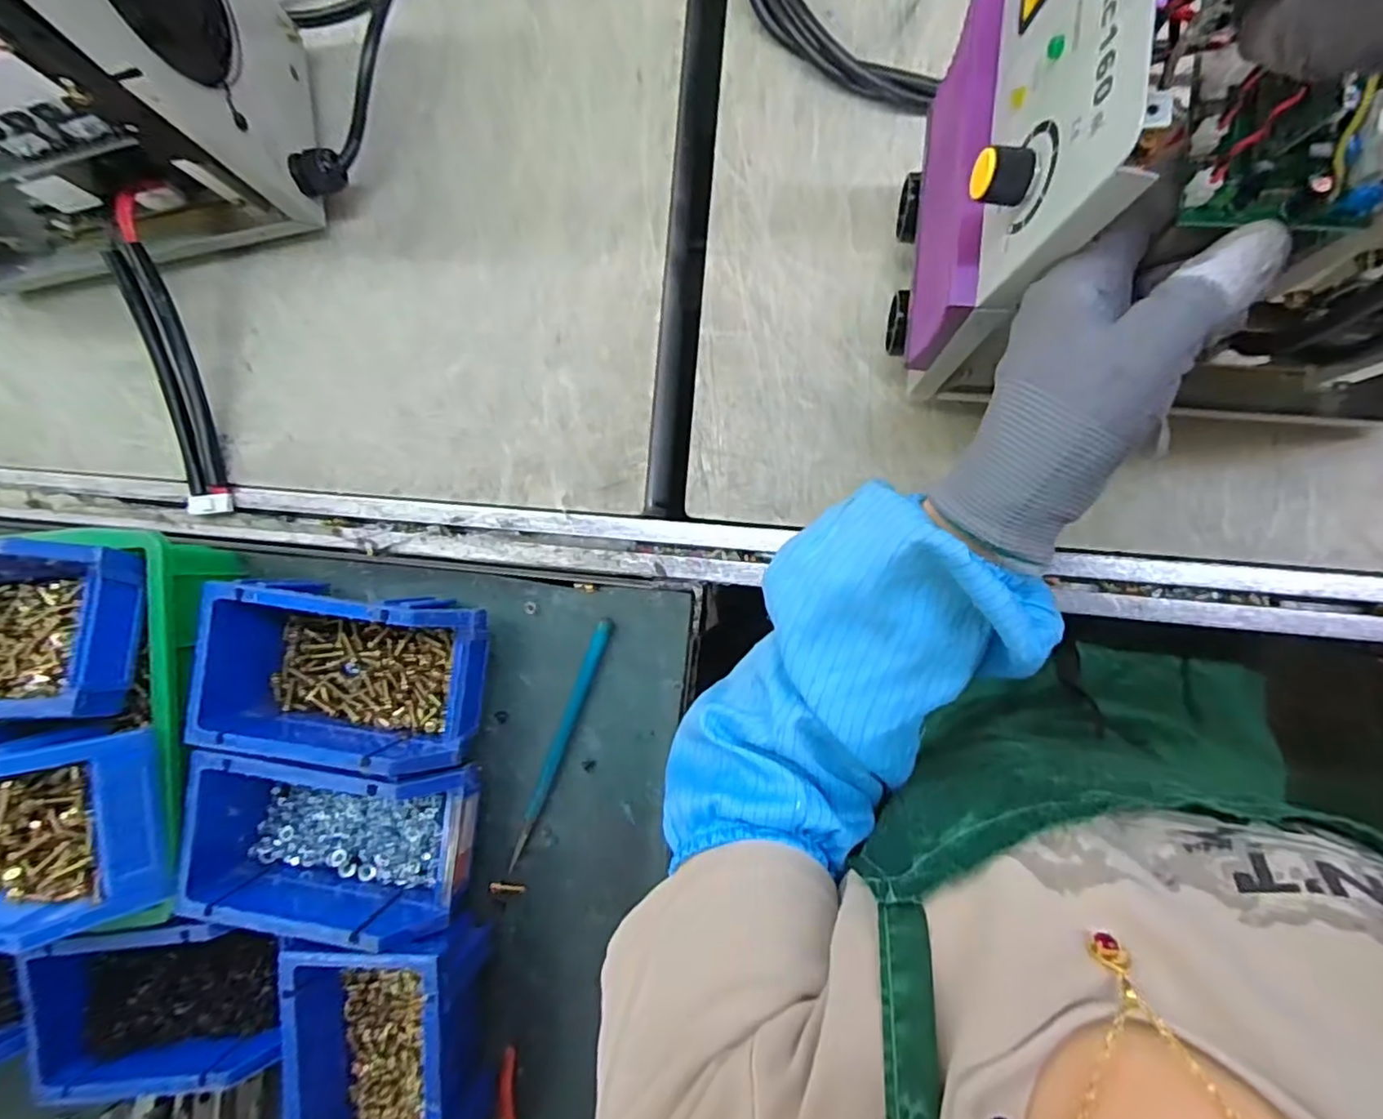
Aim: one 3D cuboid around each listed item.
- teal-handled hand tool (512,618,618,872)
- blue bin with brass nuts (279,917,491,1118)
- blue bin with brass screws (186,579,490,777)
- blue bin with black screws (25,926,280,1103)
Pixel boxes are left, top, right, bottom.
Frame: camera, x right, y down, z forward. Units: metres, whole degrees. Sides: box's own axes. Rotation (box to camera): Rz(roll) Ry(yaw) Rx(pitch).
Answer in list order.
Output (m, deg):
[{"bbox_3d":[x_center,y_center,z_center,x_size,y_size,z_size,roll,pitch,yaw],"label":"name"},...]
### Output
[{"bbox_3d":[-0.088,0.122,0.416,0.011,0.005,0.173,22,92,6],"label":"teal-handled hand tool"},{"bbox_3d":[-0.186,0.312,0.390,0.101,0.064,0.163,-4,87,7],"label":"blue bin with brass nuts"},{"bbox_3d":[-0.220,0.074,0.404,0.154,0.072,0.104,7,89,7],"label":"blue bin with brass screws"},{"bbox_3d":[-0.335,0.280,0.406,0.165,0.056,0.106,-17,86,6],"label":"blue bin with black screws"}]

